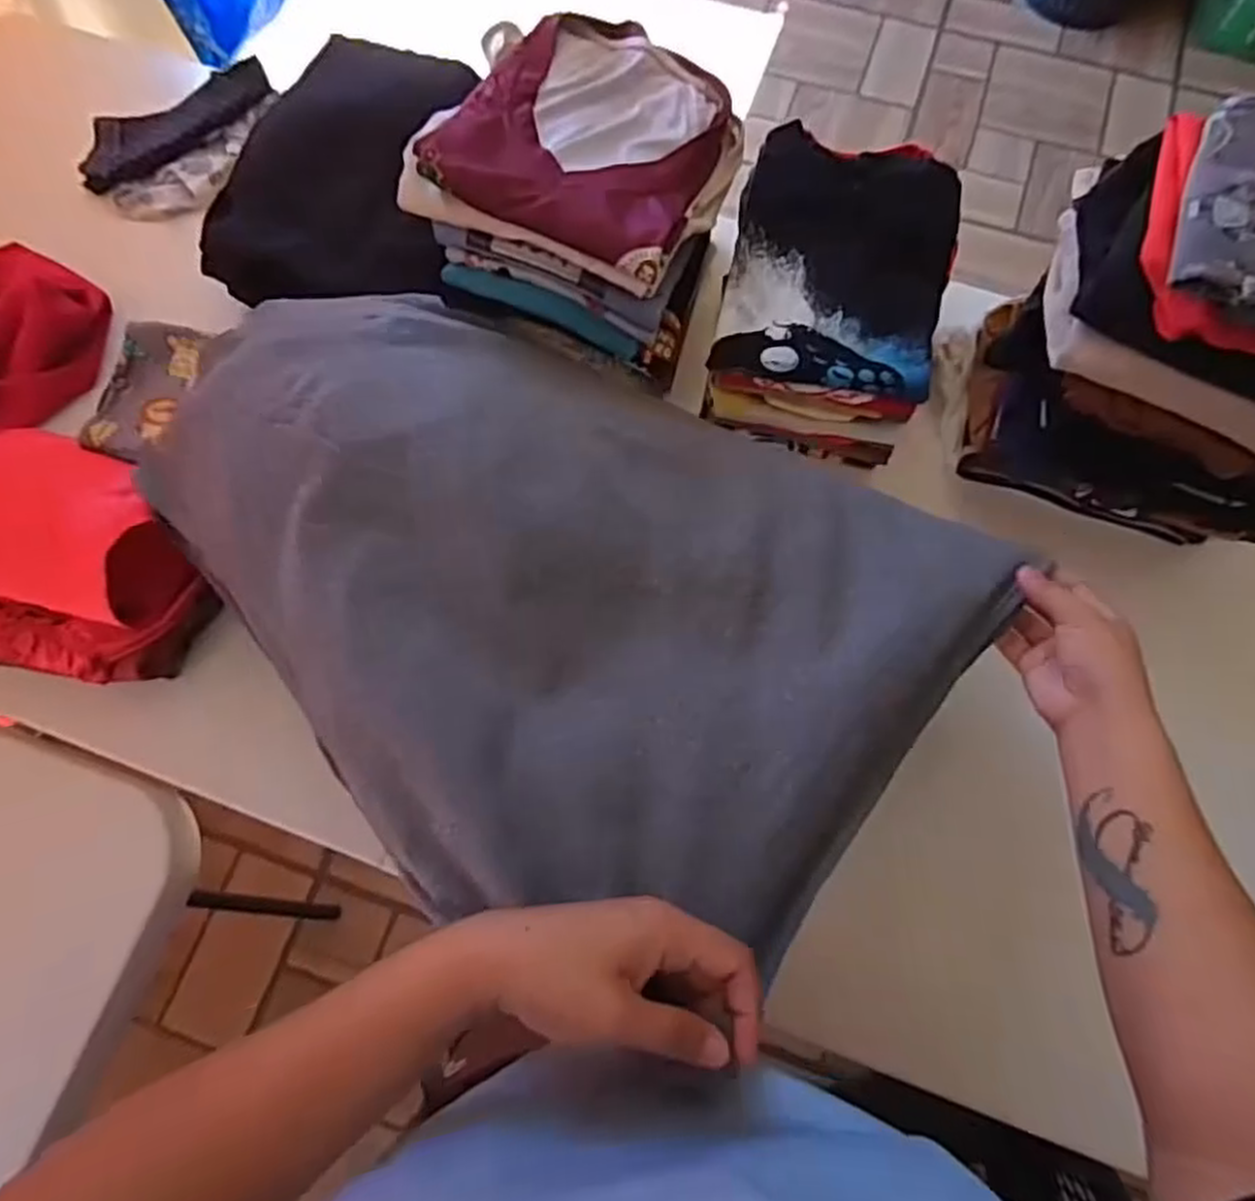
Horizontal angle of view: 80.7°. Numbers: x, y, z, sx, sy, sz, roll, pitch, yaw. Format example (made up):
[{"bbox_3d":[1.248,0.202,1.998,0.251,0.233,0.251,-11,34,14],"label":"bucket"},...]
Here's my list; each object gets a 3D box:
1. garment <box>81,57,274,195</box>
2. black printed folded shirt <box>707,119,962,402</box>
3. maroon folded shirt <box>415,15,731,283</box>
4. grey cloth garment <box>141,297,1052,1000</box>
[{"bbox_3d":[-0.512,-0.543,0.824,0.224,0.032,0.093,-30,74,-8],"label":"garment"},{"bbox_3d":[0.178,-0.284,0.609,0.175,0.049,0.219,13,73,5],"label":"black printed folded shirt"},{"bbox_3d":[-0.028,-0.370,0.590,0.192,0.044,0.197,25,75,8],"label":"maroon folded shirt"},{"bbox_3d":[-0.066,-0.032,0.516,0.570,0.083,0.388,31,76,10],"label":"grey cloth garment"}]

